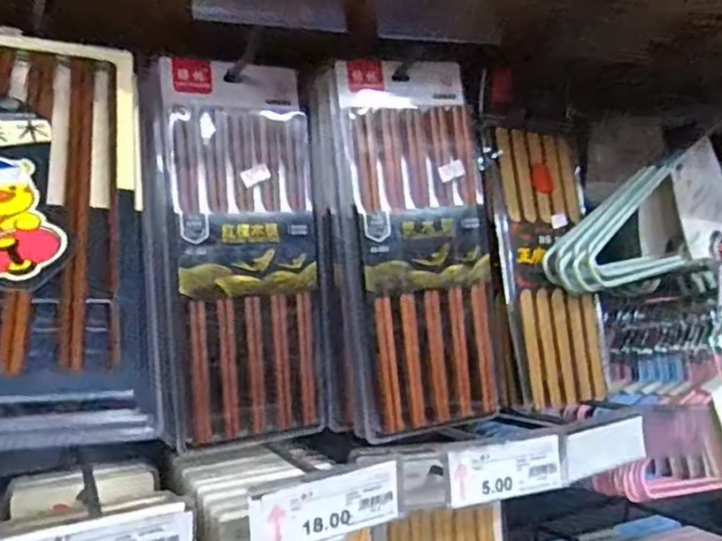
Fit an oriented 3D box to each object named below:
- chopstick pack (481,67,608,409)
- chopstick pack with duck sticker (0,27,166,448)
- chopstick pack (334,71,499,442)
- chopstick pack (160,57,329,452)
[{"bbox_3d":[0.182,-0.030,0.615,0.132,0.301,0.025,1,-9,-37],"label":"chopstick pack"},{"bbox_3d":[-0.167,-0.037,0.332,0.108,0.260,0.023,-3,-37,-20],"label":"chopstick pack with duck sticker"},{"bbox_3d":[0.049,-0.020,0.526,0.117,0.292,0.027,-5,0,-19],"label":"chopstick pack"},{"bbox_3d":[-0.088,-0.015,0.506,0.124,0.289,0.017,-5,0,-28],"label":"chopstick pack"}]

